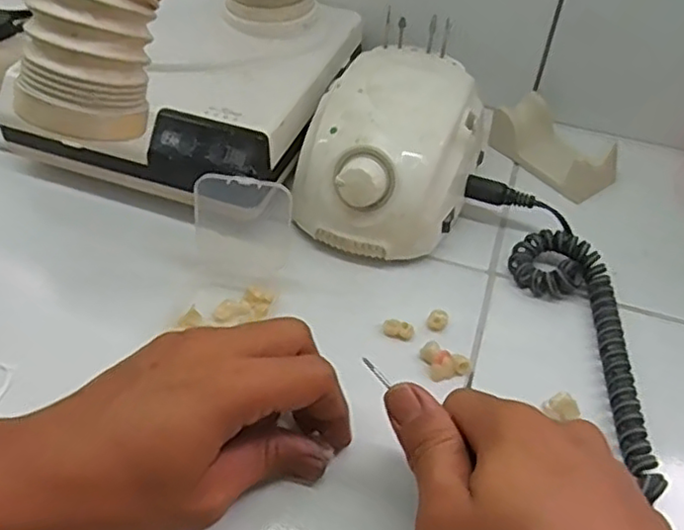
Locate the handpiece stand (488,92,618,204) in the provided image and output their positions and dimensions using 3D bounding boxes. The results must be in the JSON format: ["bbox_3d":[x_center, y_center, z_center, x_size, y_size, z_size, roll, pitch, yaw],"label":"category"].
[{"bbox_3d":[0.160,-0.089,0.493,0.055,0.029,0.089,-28,54,-27],"label":"handpiece stand"}]

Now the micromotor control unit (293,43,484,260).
[{"bbox_3d":[0.032,-0.075,0.433,0.103,0.081,0.134,21,48,16],"label":"micromotor control unit"}]

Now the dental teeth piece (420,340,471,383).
[{"bbox_3d":[0.057,0.053,0.365,0.023,0.010,0.023,2,46,-2],"label":"dental teeth piece"}]

